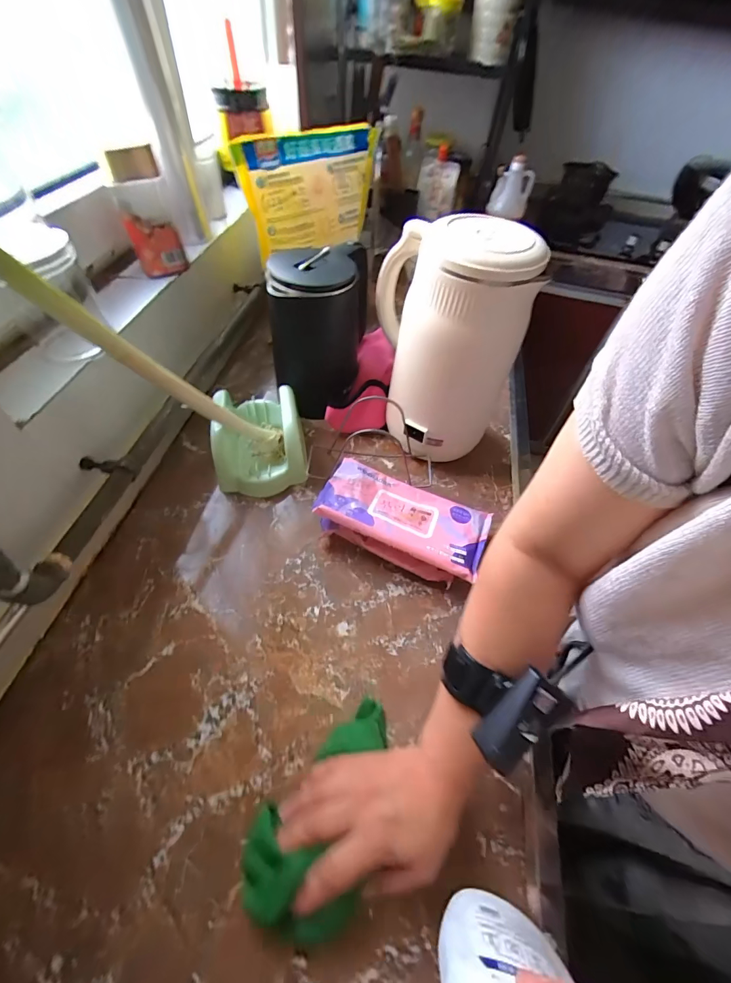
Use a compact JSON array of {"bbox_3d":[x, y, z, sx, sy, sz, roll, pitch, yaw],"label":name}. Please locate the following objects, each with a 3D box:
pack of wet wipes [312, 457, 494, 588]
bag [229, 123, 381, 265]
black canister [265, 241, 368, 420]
[{"bbox_3d":[0.046,0.040,0.508,0.208,0.062,0.107,21,55,11],"label":"pack of wet wipes"},{"bbox_3d":[-0.074,-0.505,0.658,0.276,0.153,0.042,-36,43,-25],"label":"bag"},{"bbox_3d":[-0.074,-0.238,0.628,0.137,0.257,0.136,2,53,-3],"label":"black canister"}]

